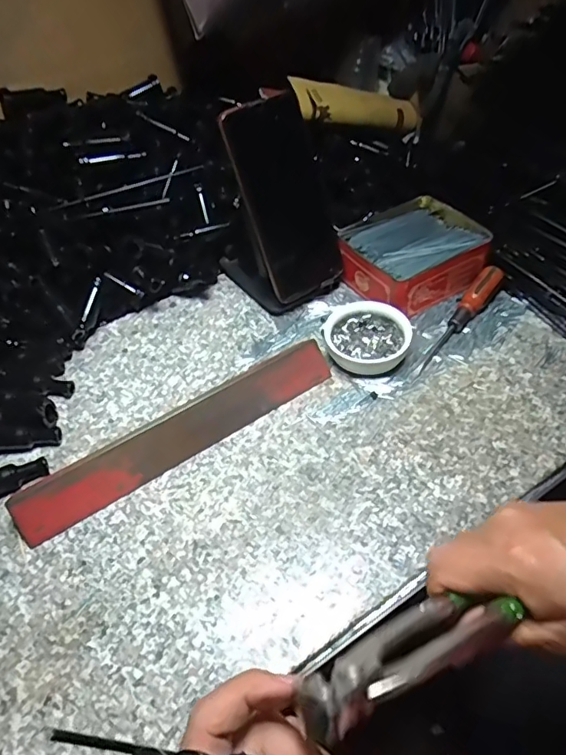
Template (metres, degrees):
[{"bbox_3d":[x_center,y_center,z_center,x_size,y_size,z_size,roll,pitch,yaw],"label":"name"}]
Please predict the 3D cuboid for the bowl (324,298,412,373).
[{"bbox_3d":[0.073,-0.037,0.462,0.071,0.027,0.062,10,49,12],"label":"bowl"}]

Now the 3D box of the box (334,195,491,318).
[{"bbox_3d":[0.121,-0.117,0.517,0.123,0.046,0.105,-29,52,-21],"label":"box"}]

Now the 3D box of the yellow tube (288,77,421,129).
[{"bbox_3d":[0.093,-0.333,0.658,0.193,0.037,0.037,-14,45,-37],"label":"yellow tube"}]

